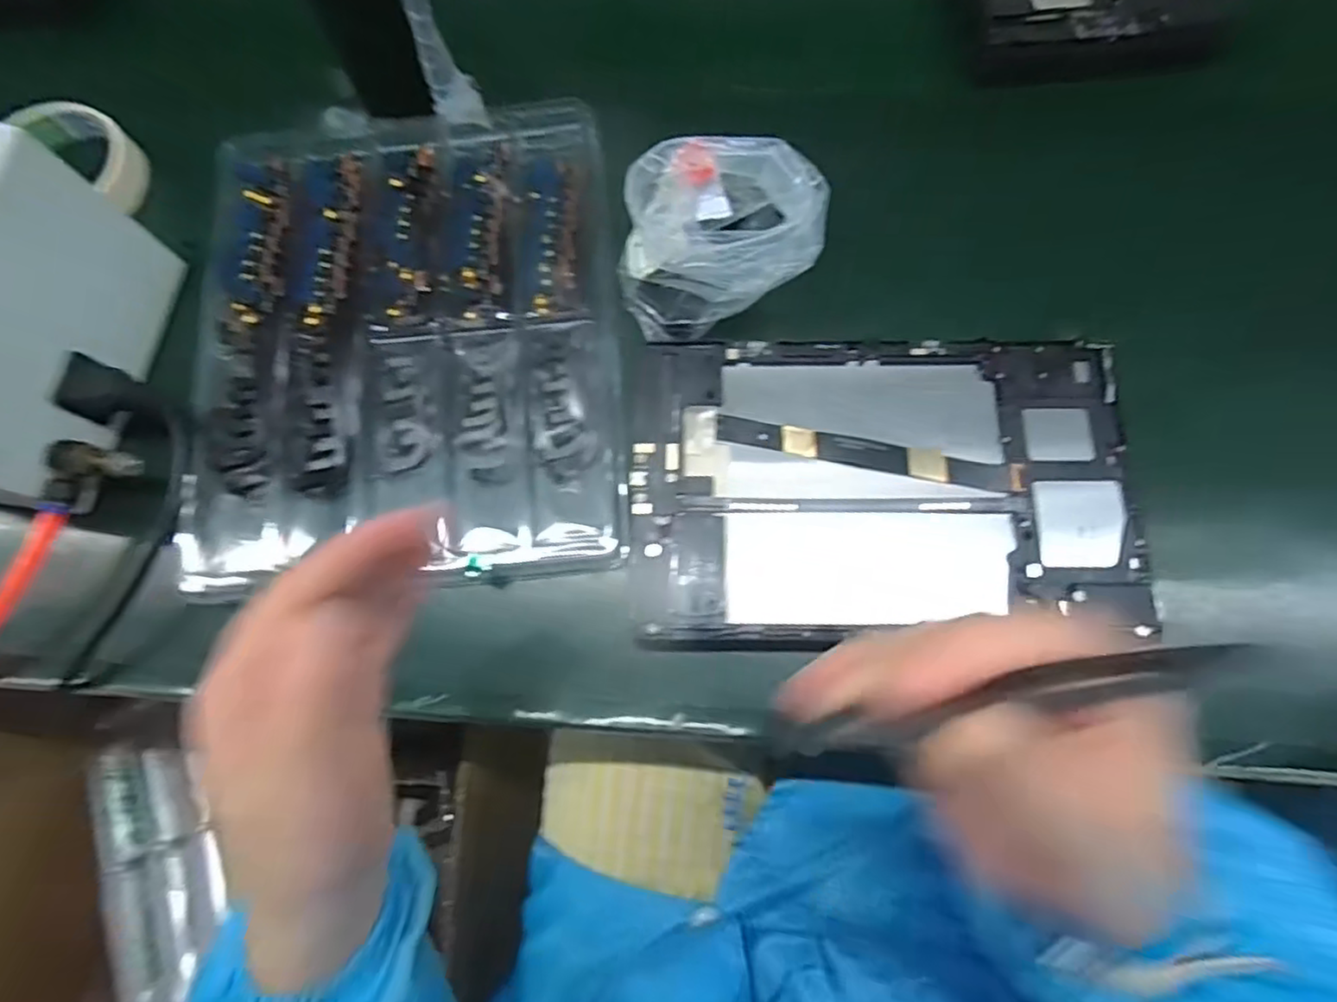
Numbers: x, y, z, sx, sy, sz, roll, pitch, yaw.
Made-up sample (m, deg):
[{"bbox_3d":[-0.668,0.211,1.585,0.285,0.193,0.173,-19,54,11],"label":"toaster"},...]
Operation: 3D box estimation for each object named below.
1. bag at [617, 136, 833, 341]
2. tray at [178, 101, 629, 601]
[{"bbox_3d":[0.026,-0.147,0.346,0.115,0.051,0.098,-21,75,1],"label":"bag"},{"bbox_3d":[-0.140,-0.093,0.360,0.222,0.021,0.273,-3,73,-1],"label":"tray"}]

